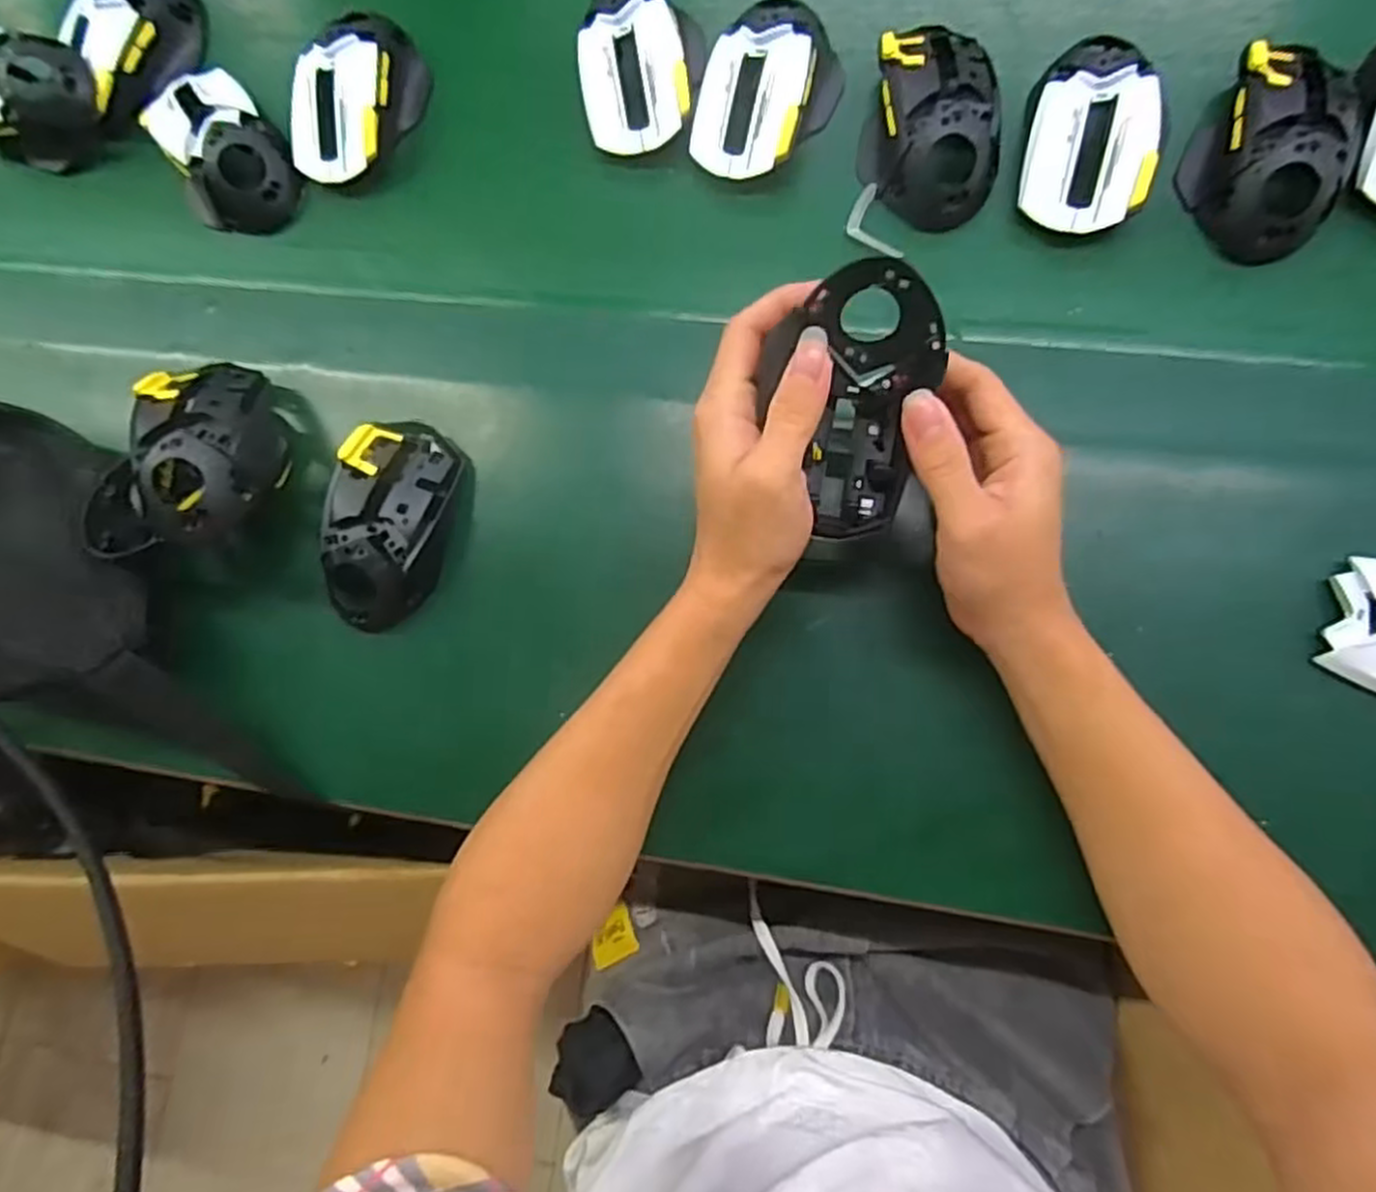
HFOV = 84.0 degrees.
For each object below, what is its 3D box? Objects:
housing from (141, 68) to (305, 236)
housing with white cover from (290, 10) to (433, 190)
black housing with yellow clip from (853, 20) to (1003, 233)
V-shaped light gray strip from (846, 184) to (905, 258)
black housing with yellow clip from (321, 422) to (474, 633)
[{"bbox_3d":[-0.294,-0.279,0.481,0.071,0.034,0.099,-40,80,1],"label":"housing"},{"bbox_3d":[-0.205,-0.312,0.475,0.065,0.035,0.113,20,86,9],"label":"housing with white cover"},{"bbox_3d":[0.137,-0.265,0.429,0.073,0.032,0.113,1,83,7],"label":"black housing with yellow clip"},{"bbox_3d":[0.104,-0.211,0.438,0.023,0.008,0.046,-18,81,4],"label":"V-shaped light gray strip"},{"bbox_3d":[-0.173,-0.042,0.436,0.067,0.036,0.122,20,86,9],"label":"black housing with yellow clip"}]

